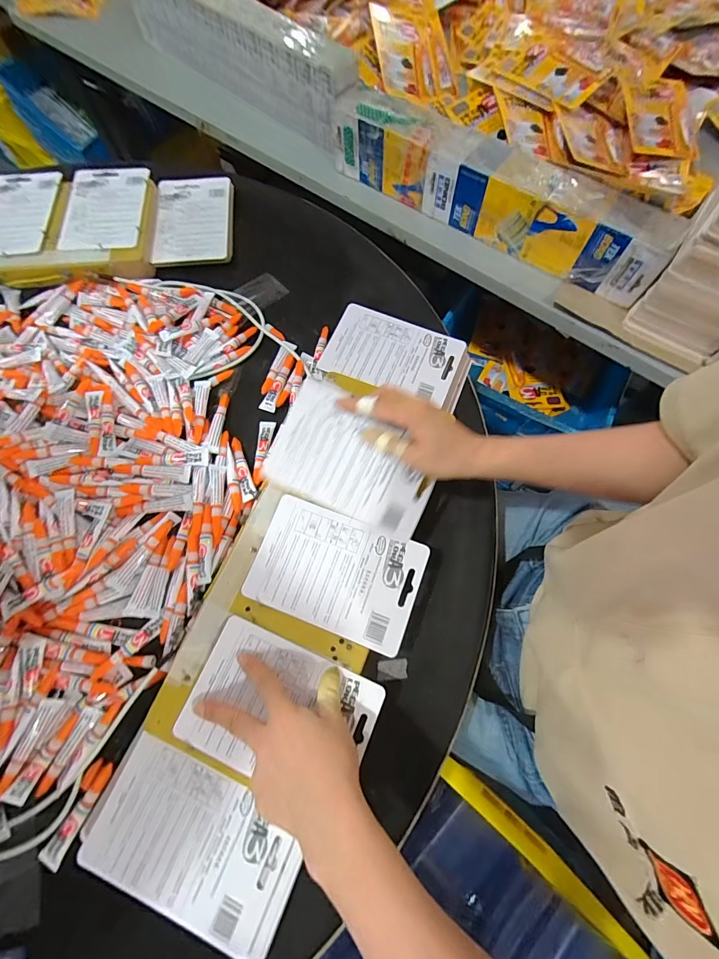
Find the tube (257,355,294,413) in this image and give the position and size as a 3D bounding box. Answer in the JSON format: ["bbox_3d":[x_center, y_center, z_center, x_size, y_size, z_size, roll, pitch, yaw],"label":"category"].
[{"bbox_3d":[-0.105,-0.126,0.502,0.019,0.007,0.083,18,71,4],"label":"tube"}]

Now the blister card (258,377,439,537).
[{"bbox_3d":[-0.004,-0.020,0.389,0.161,0.006,0.109,24,93,-1],"label":"blister card"}]

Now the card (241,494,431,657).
[{"bbox_3d":[-0.024,0.092,0.388,0.163,0.016,0.109,20,71,5],"label":"card"}]

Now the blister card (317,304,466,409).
[{"bbox_3d":[0.042,-0.159,0.491,0.162,0.011,0.105,21,71,5],"label":"blister card"}]

